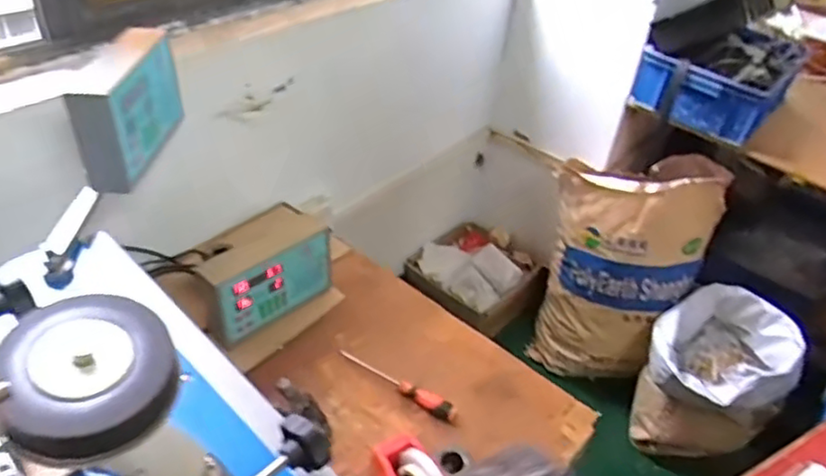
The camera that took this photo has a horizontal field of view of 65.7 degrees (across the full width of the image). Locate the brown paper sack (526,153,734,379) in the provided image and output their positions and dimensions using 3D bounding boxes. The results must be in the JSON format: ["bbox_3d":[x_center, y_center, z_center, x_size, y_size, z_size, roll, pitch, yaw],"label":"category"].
[{"bbox_3d":[0.586,0.110,1.802,0.405,0.686,0.283,14,30,20],"label":"brown paper sack"}]

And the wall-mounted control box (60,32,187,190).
[{"bbox_3d":[-0.403,-0.189,0.911,0.064,0.141,0.228,7,40,0],"label":"wall-mounted control box"}]

